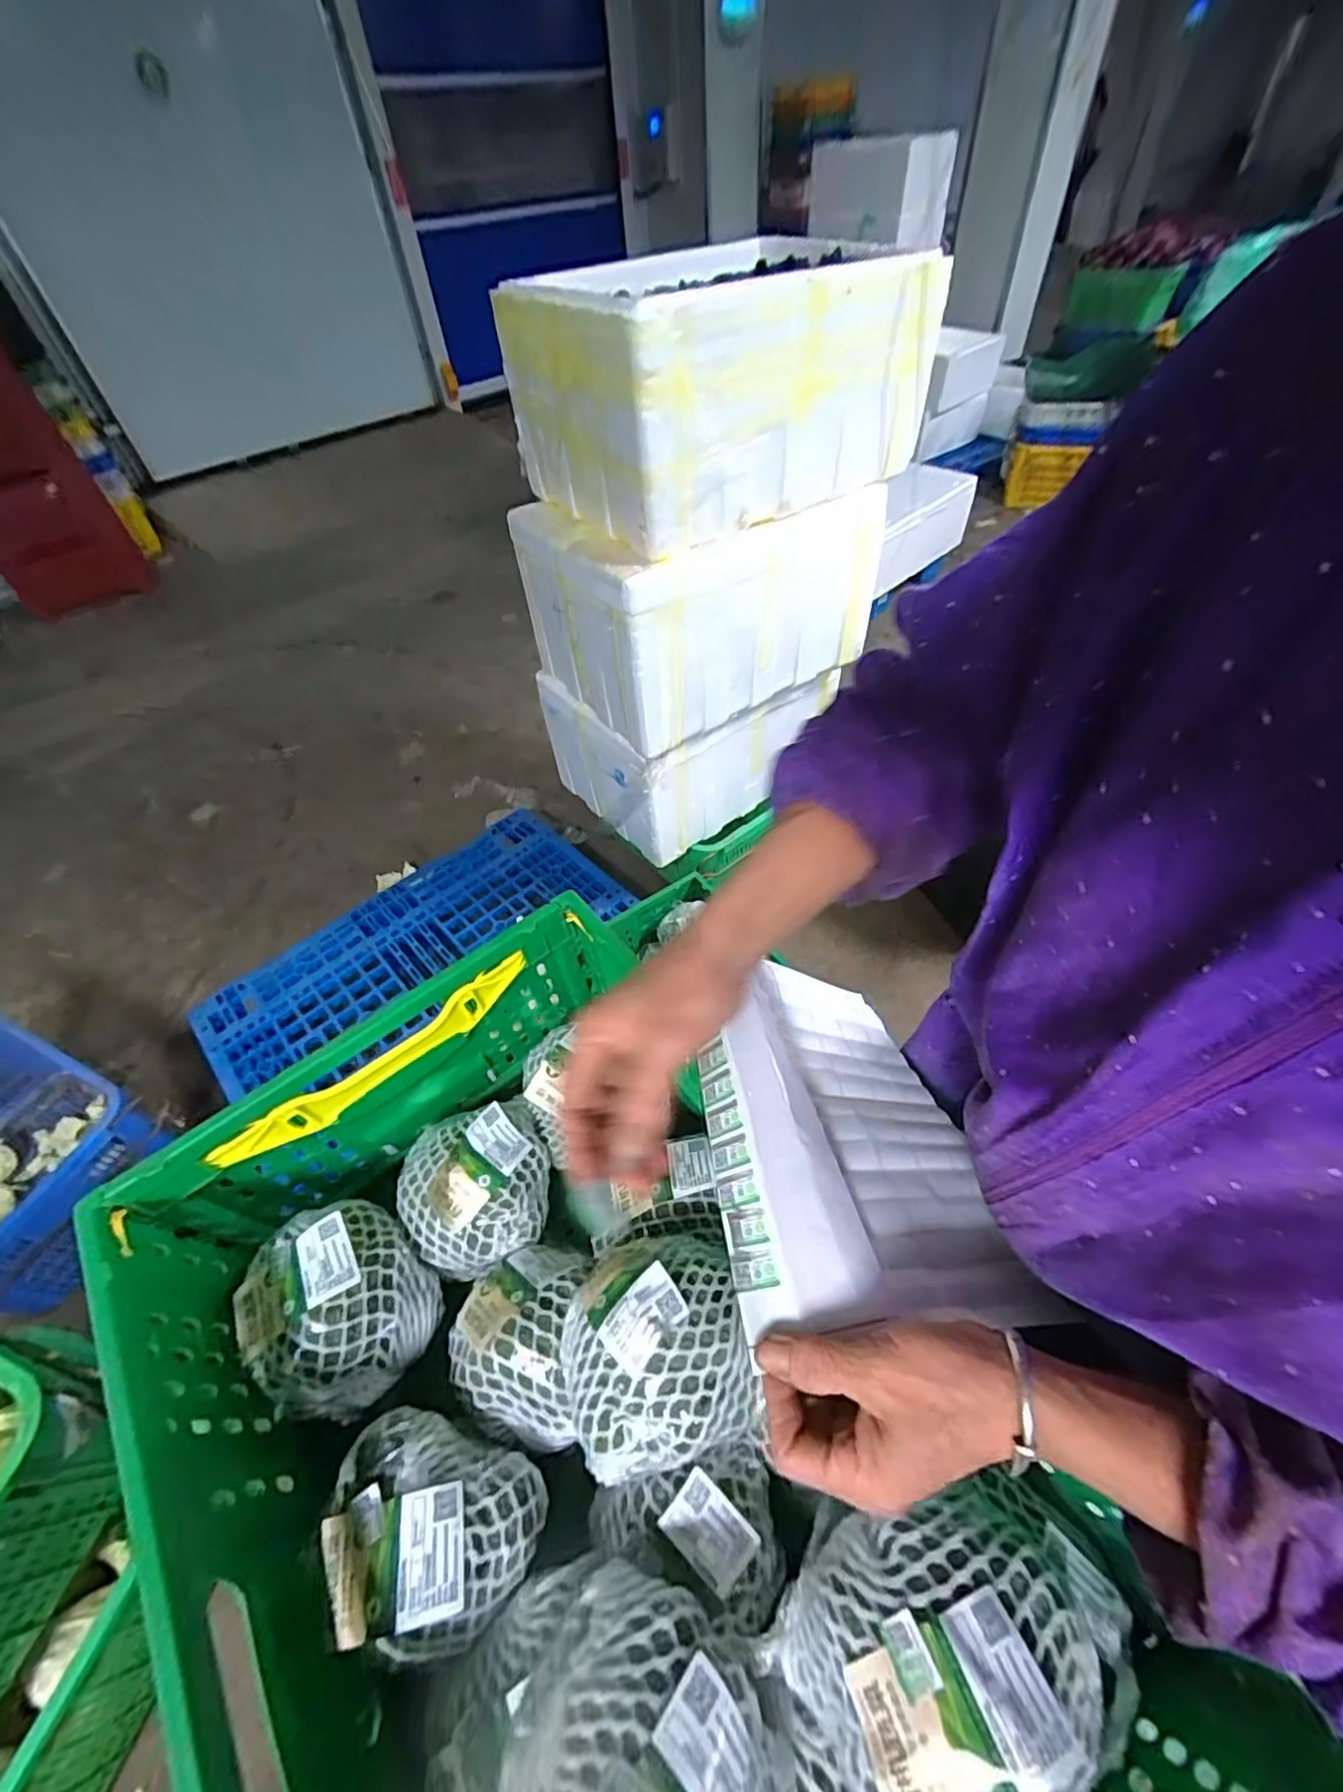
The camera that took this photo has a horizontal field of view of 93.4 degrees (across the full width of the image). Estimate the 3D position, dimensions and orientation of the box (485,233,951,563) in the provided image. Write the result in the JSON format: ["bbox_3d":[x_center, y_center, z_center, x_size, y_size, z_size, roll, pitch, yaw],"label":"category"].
[{"bbox_3d":[0.085,-0.893,1.107,0.626,0.298,0.434,-31,54,-20],"label":"box"}]

